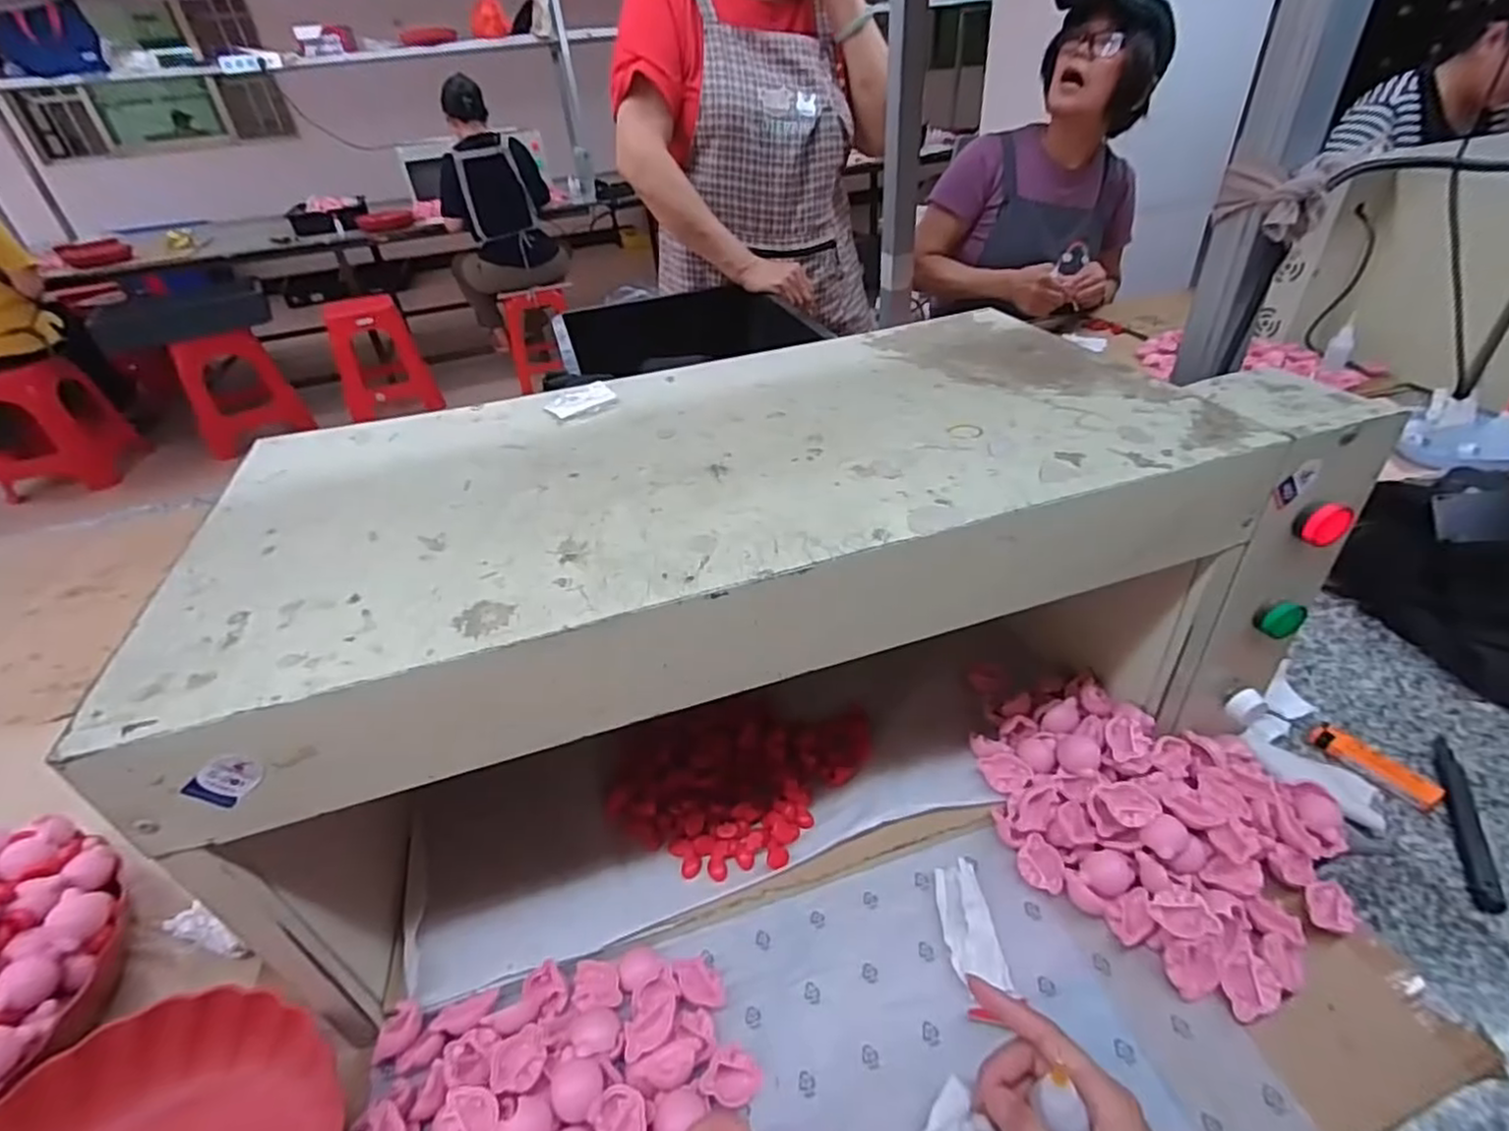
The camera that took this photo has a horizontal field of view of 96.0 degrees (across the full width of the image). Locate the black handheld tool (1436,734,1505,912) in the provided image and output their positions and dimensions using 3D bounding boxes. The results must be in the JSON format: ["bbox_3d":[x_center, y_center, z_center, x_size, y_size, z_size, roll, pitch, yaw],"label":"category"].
[{"bbox_3d":[0.506,0.177,0.483,0.020,0.008,0.148,13,41,24],"label":"black handheld tool"}]

